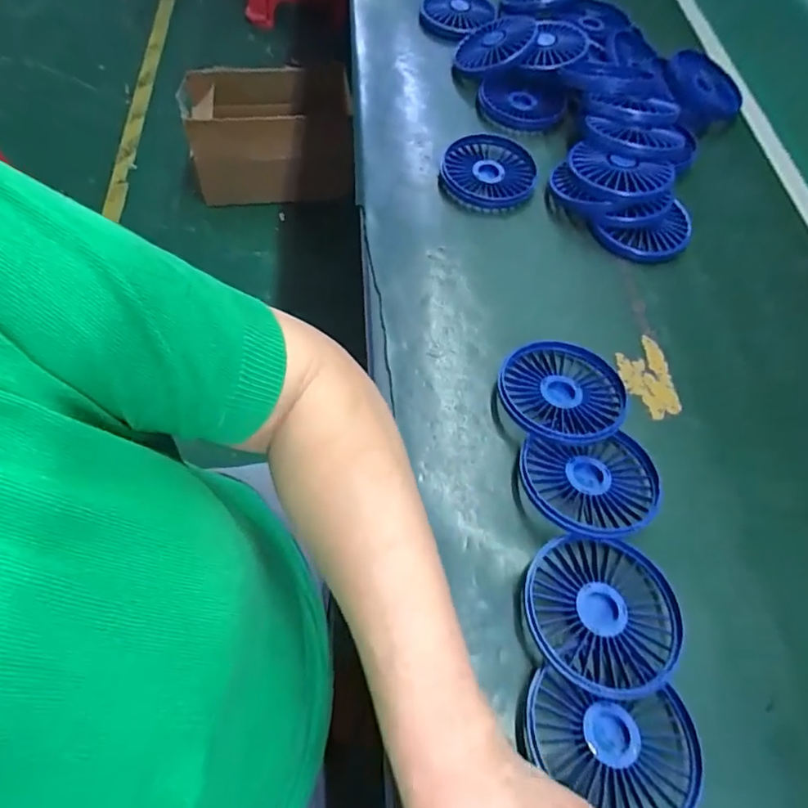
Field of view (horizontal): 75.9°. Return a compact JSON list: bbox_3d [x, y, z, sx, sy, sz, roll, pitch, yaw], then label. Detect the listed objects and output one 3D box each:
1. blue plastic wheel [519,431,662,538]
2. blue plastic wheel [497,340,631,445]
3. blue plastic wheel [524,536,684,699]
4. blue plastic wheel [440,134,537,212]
[{"bbox_3d":[0.120,0.052,0.332,0.085,0.022,0.068,-2,63,-6],"label":"blue plastic wheel"},{"bbox_3d":[0.111,-0.009,0.363,0.085,0.024,0.080,2,62,-4],"label":"blue plastic wheel"},{"bbox_3d":[0.115,0.119,0.298,0.085,0.014,0.083,2,62,-4],"label":"blue plastic wheel"},{"bbox_3d":[0.078,-0.215,0.483,0.083,0.017,0.087,2,62,-4],"label":"blue plastic wheel"}]

